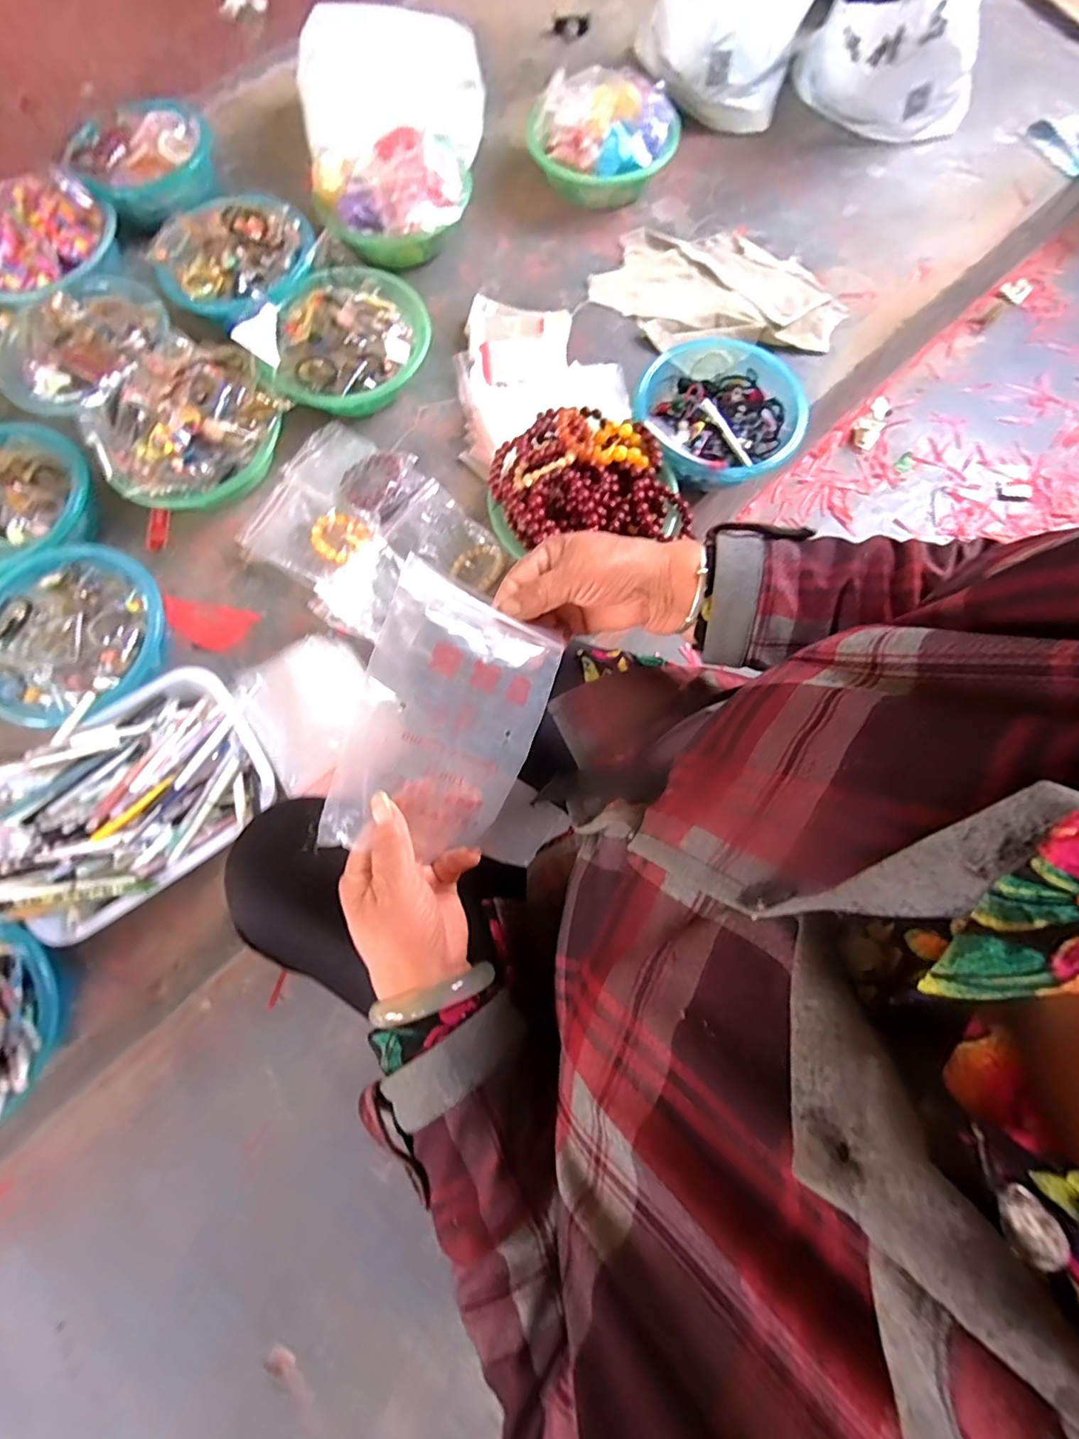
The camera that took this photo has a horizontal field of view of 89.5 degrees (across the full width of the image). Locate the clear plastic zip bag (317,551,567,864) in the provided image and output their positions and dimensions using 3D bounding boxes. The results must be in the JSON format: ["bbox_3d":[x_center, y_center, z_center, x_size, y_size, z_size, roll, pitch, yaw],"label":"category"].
[{"bbox_3d":[-0.056,0.003,0.347,0.115,0.010,0.166,21,87,-26],"label":"clear plastic zip bag"}]

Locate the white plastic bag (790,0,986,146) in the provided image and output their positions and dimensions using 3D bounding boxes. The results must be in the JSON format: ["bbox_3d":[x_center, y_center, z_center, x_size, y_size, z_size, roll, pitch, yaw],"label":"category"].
[{"bbox_3d":[0.596,-1.131,0.855,0.283,0.256,0.327,9,75,3],"label":"white plastic bag"}]

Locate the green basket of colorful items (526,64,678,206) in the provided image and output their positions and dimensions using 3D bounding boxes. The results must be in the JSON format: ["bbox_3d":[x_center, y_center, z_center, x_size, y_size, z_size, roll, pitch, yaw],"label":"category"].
[{"bbox_3d":[0.099,-0.932,0.876,0.236,0.108,0.183,17,76,5],"label":"green basket of colorful items"}]

